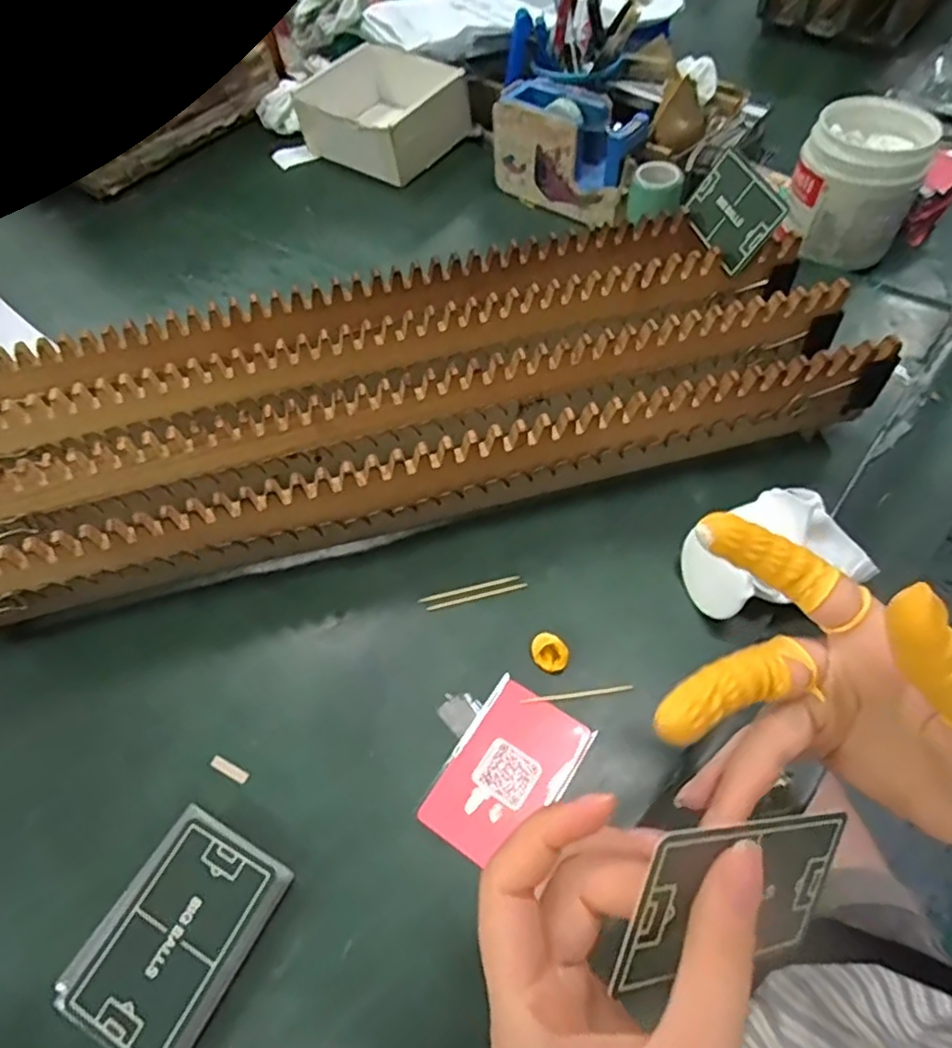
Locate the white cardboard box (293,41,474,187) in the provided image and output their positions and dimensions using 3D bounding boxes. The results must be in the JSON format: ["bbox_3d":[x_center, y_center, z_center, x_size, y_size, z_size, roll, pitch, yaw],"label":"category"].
[{"bbox_3d":[-0.100,-0.428,0.676,0.165,0.062,0.132,34,65,23],"label":"white cardboard box"}]

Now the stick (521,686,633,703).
[{"bbox_3d":[0.055,0.092,0.353,0.060,0.004,0.004,-6,56,0],"label":"stick"}]

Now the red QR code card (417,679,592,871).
[{"bbox_3d":[0.016,0.127,0.333,0.053,0.004,0.086,31,64,22],"label":"red QR code card"}]

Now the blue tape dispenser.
[{"bbox_3d":[0.084,-0.332,0.582,0.140,0.078,0.062,37,66,24],"label":"blue tape dispenser"}]

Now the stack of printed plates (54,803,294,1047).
[{"bbox_3d":[-0.135,0.186,0.296,0.065,0.018,0.088,23,61,18],"label":"stack of printed plates"}]

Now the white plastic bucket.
[{"bbox_3d":[0.315,-0.284,0.538,0.090,0.083,0.097,-2,56,3],"label":"white plastic bucket"}]

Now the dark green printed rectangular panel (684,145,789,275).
[{"bbox_3d":[0.172,-0.212,0.438,0.007,0.049,0.081,7,52,-35],"label":"dark green printed rectangular panel"}]

